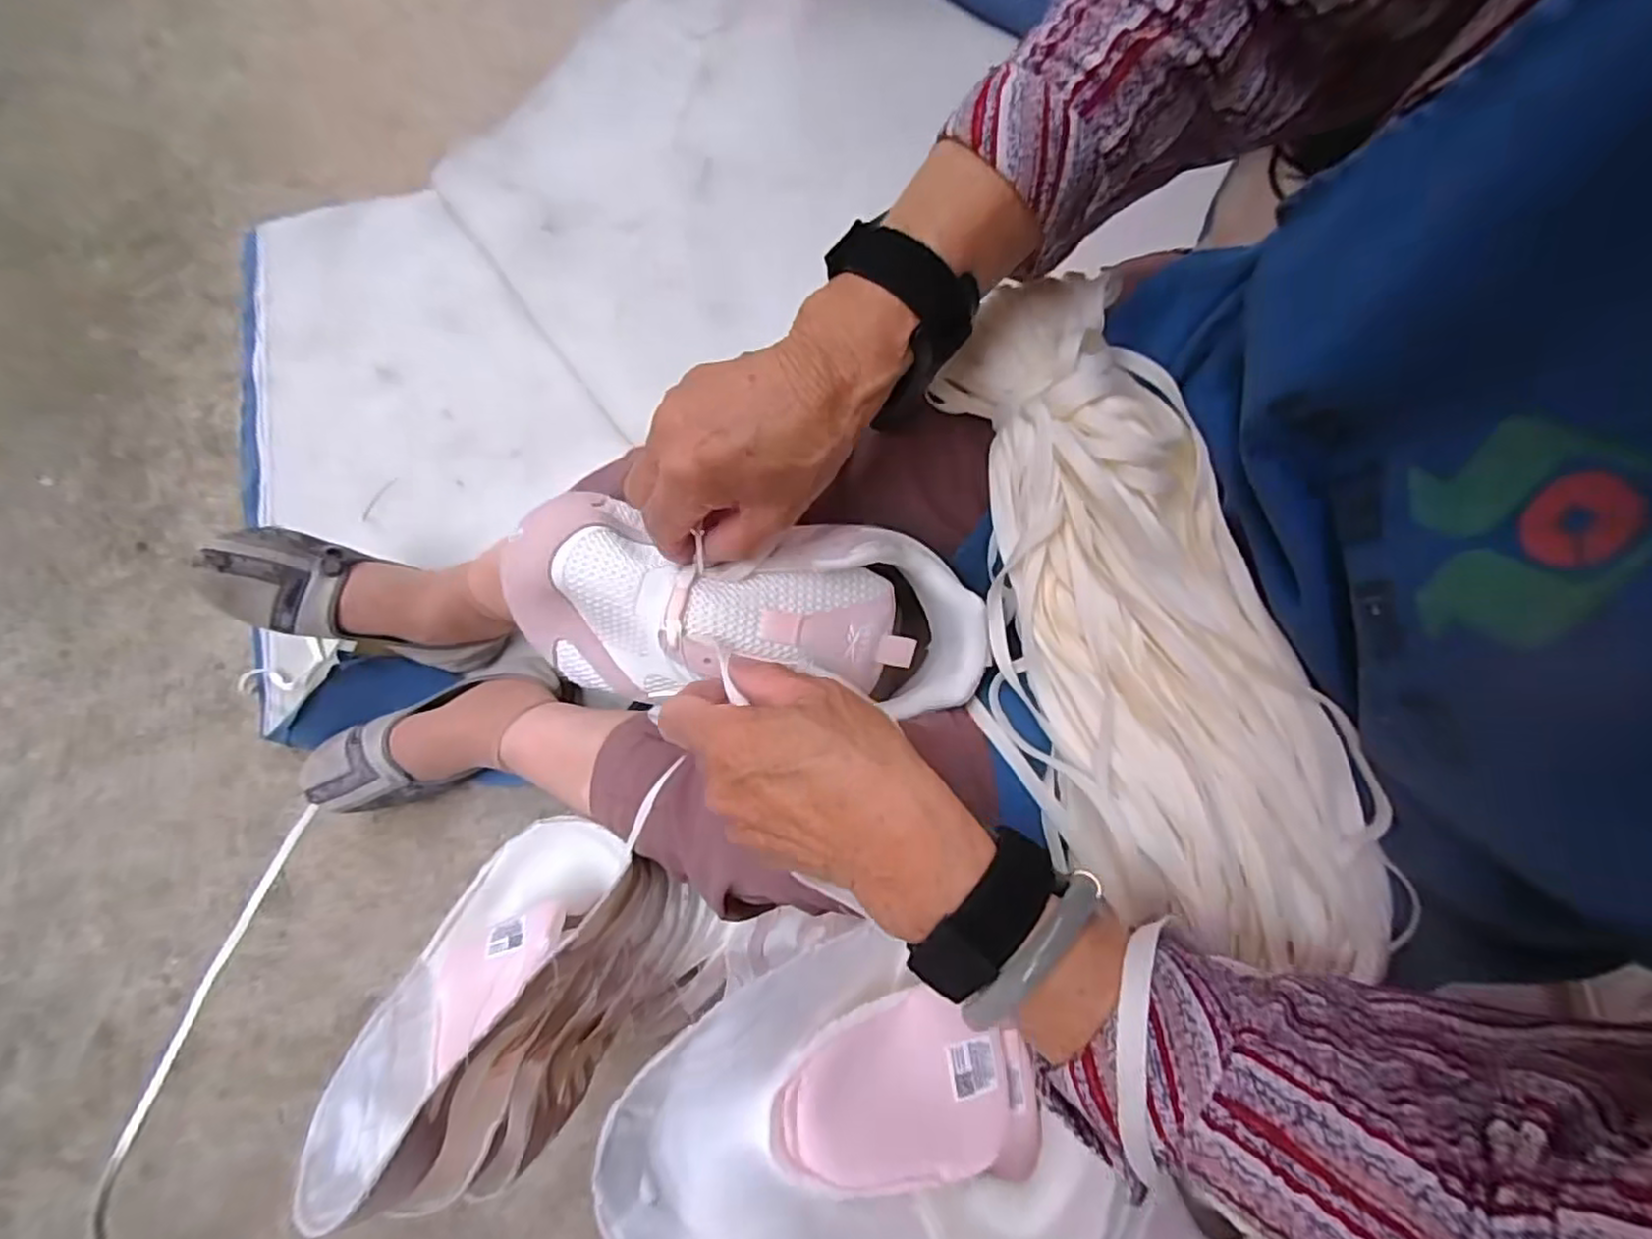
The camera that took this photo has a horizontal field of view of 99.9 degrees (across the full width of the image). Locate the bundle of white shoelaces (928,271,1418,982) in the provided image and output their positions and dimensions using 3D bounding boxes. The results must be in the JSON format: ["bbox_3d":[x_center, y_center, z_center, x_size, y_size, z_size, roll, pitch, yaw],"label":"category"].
[{"bbox_3d":[0.144,0.011,0.326,0.127,0.073,0.320,-19,80,-9],"label":"bundle of white shoelaces"}]

